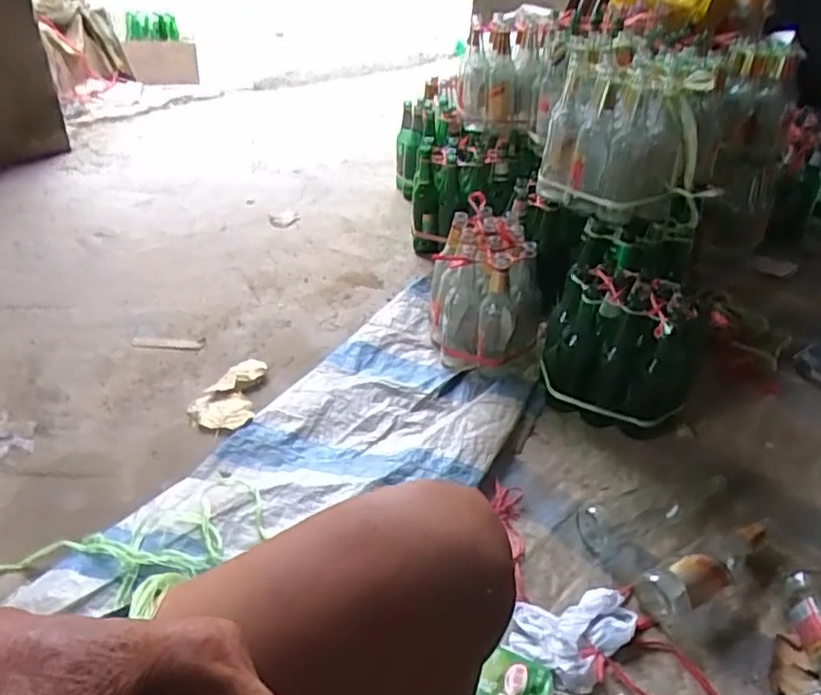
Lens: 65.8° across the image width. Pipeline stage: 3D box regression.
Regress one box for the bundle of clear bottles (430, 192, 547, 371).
[{"bbox_3d":[0.160,-0.141,1.361,0.214,0.260,0.310,3,37,-1],"label":"bundle of clear bottles"}]

